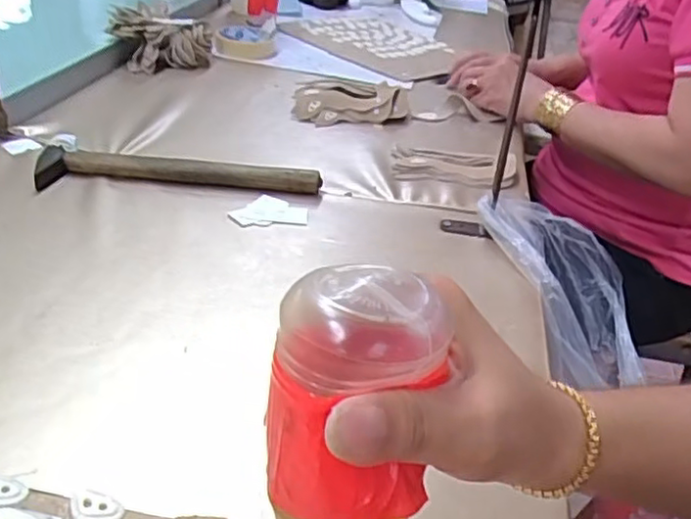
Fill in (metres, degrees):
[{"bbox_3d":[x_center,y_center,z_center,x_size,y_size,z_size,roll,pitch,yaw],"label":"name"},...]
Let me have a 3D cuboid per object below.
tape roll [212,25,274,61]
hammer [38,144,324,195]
[{"bbox_3d":[-0.149,-0.321,0.989,0.086,0.030,0.097,2,32,-7],"label":"tape roll"},{"bbox_3d":[-0.150,-0.081,0.618,0.246,0.024,0.054,0,33,-11],"label":"hammer"}]

